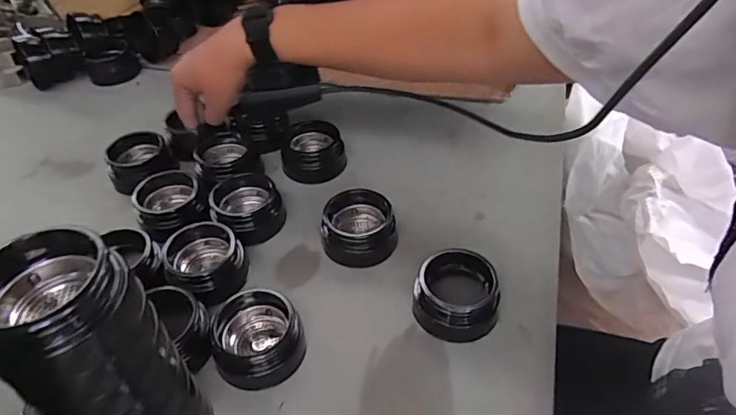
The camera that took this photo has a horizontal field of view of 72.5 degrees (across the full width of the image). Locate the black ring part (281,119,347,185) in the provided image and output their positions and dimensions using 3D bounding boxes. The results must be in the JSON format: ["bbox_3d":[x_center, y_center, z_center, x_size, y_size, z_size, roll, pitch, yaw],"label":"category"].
[{"bbox_3d":[-0.054,-0.055,0.504,0.061,0.036,0.059,-1,44,-1],"label":"black ring part"}]

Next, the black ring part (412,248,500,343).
[{"bbox_3d":[0.065,0.063,0.371,0.058,0.035,0.061,0,44,0],"label":"black ring part"}]

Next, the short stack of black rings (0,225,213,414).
[{"bbox_3d":[-0.132,0.087,0.259,0.060,0.160,0.063,28,50,27],"label":"short stack of black rings"}]

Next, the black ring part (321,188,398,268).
[{"bbox_3d":[-0.007,0.017,0.426,0.060,0.038,0.060,0,44,0],"label":"black ring part"}]

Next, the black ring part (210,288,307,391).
[{"bbox_3d":[-0.078,0.089,0.351,0.060,0.033,0.064,0,44,0],"label":"black ring part"}]

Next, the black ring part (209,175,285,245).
[{"bbox_3d":[-0.106,0.001,0.446,0.060,0.033,0.061,-13,45,-13],"label":"black ring part"}]

